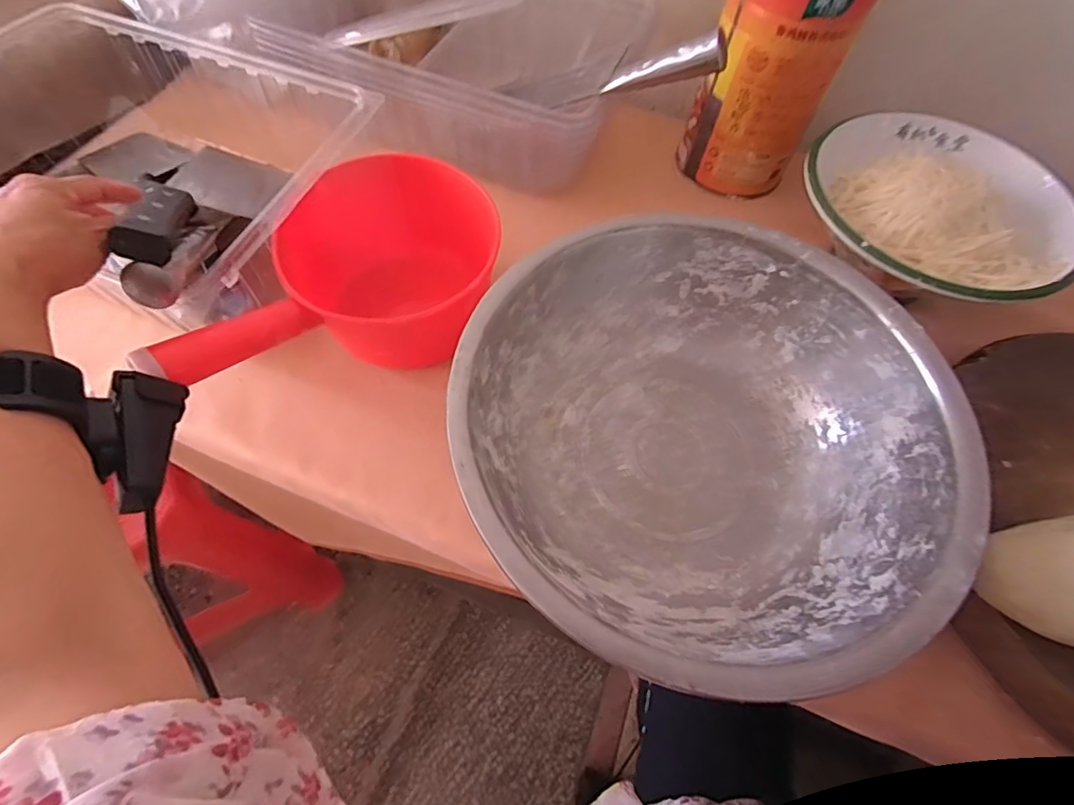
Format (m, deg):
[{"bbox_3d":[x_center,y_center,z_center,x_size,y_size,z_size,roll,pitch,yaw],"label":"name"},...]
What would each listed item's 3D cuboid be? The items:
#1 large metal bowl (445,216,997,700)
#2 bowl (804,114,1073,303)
[{"bbox_3d":[0.113,0.025,0.373,0.325,0.111,0.321,1,62,-2],"label":"large metal bowl"},{"bbox_3d":[0.352,-0.173,0.452,0.208,0.060,0.218,1,62,-2],"label":"bowl"}]

